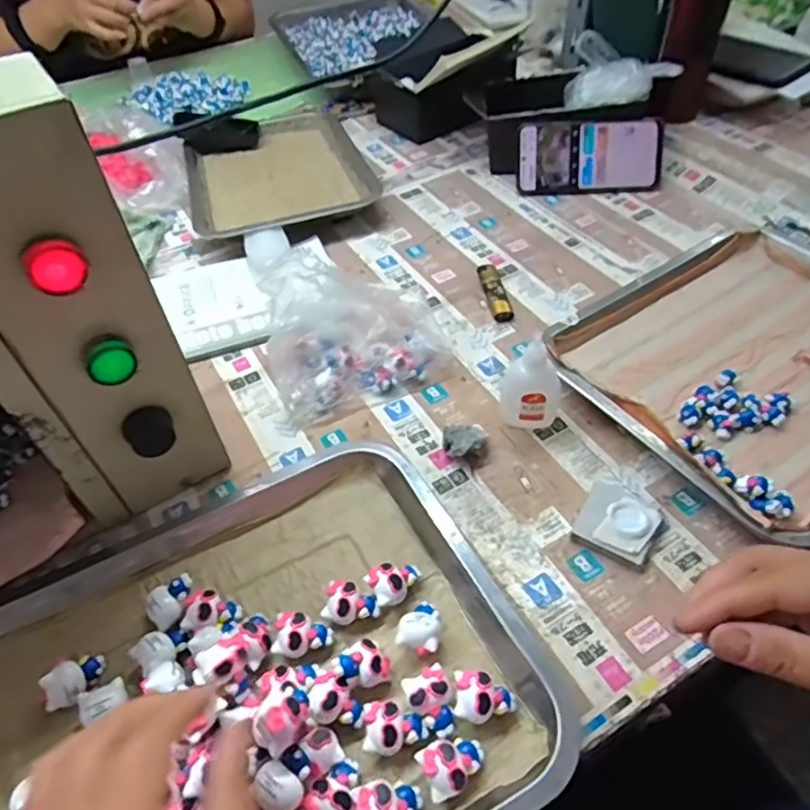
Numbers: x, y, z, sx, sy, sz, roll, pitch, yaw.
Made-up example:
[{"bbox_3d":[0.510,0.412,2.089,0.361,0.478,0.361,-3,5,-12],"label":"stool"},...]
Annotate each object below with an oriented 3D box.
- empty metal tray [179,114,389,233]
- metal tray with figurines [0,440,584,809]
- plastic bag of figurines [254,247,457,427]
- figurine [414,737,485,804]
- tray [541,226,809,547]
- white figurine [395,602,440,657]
[{"bbox_3d":[-0.167,-0.308,0.790,0.219,0.031,0.296,-16,51,-10],"label":"empty metal tray"},{"bbox_3d":[-0.111,0.169,0.362,0.356,0.033,0.276,-24,52,-16],"label":"metal tray with figurines"},{"bbox_3d":[-0.046,-0.073,0.531,0.154,0.091,0.104,-20,51,-13],"label":"plastic bag of figurines"},{"bbox_3d":[0.026,0.190,0.326,0.034,0.015,0.026,-22,52,-14],"label":"figurine"},{"bbox_3d":[0.308,-0.042,0.525,0.313,0.034,0.262,-29,54,-20],"label":"tray"},{"bbox_3d":[0.010,0.140,0.384,0.025,0.023,0.034,11,51,13],"label":"white figurine"}]

